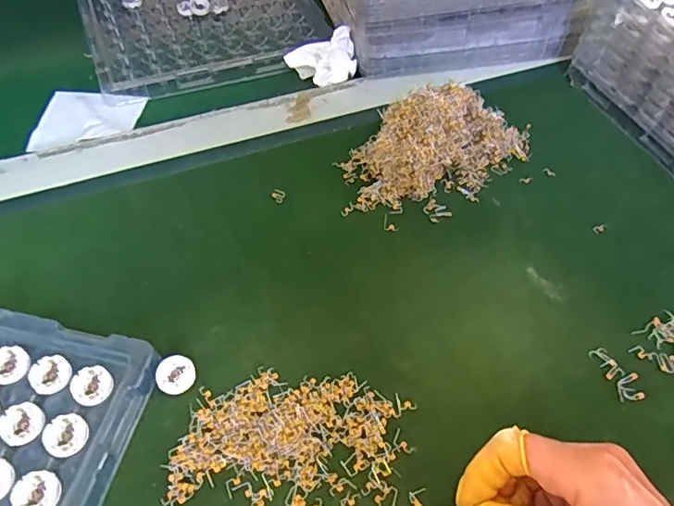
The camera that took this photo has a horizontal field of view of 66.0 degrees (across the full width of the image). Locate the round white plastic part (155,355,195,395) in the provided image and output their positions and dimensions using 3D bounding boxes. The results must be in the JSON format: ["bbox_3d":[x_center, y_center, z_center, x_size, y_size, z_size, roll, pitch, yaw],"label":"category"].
[{"bbox_3d":[-0.101,0.077,0.327,0.023,0.004,0.023,7,71,-21],"label":"round white plastic part"}]

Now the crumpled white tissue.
[{"bbox_3d":[-0.014,-0.197,0.530,0.073,0.030,0.051,-22,56,-20],"label":"crumpled white tissue"}]

